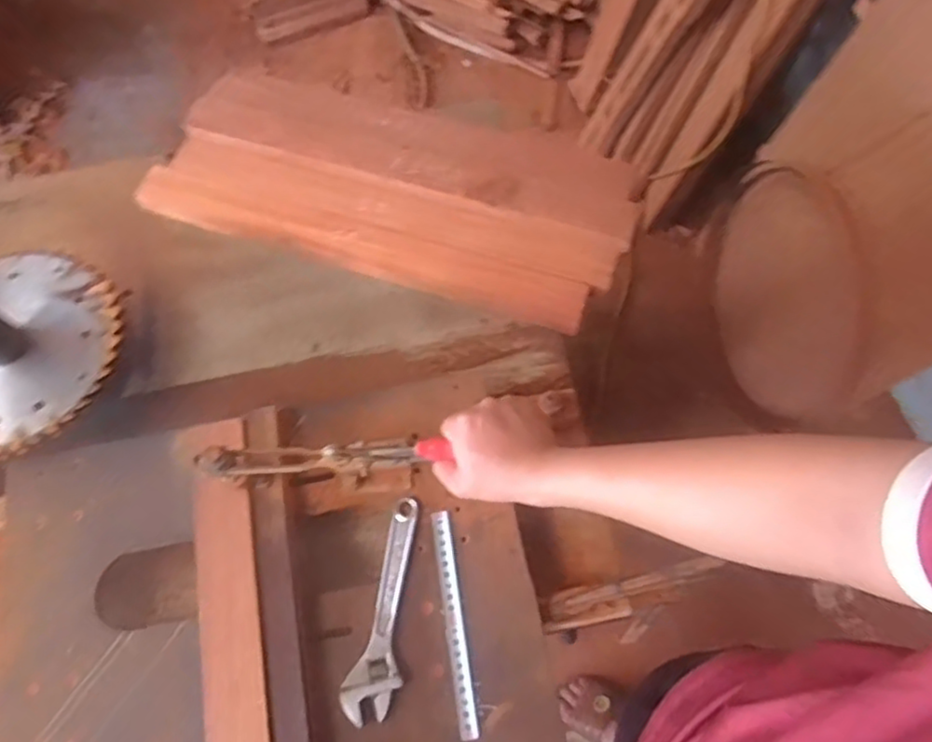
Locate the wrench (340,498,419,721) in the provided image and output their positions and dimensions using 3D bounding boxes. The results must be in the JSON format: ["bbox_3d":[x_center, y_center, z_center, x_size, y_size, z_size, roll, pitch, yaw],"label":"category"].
[{"bbox_3d":[-0.068,0.218,0.631,0.046,0.012,0.195,12,70,8],"label":"wrench"}]

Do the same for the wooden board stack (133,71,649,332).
[{"bbox_3d":[-0.097,-0.227,0.847,0.596,0.051,0.221,18,71,10],"label":"wooden board stack"}]

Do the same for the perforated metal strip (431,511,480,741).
[{"bbox_3d":[-0.010,0.229,0.630,0.018,0.005,0.196,-9,67,0],"label":"perforated metal strip"}]

